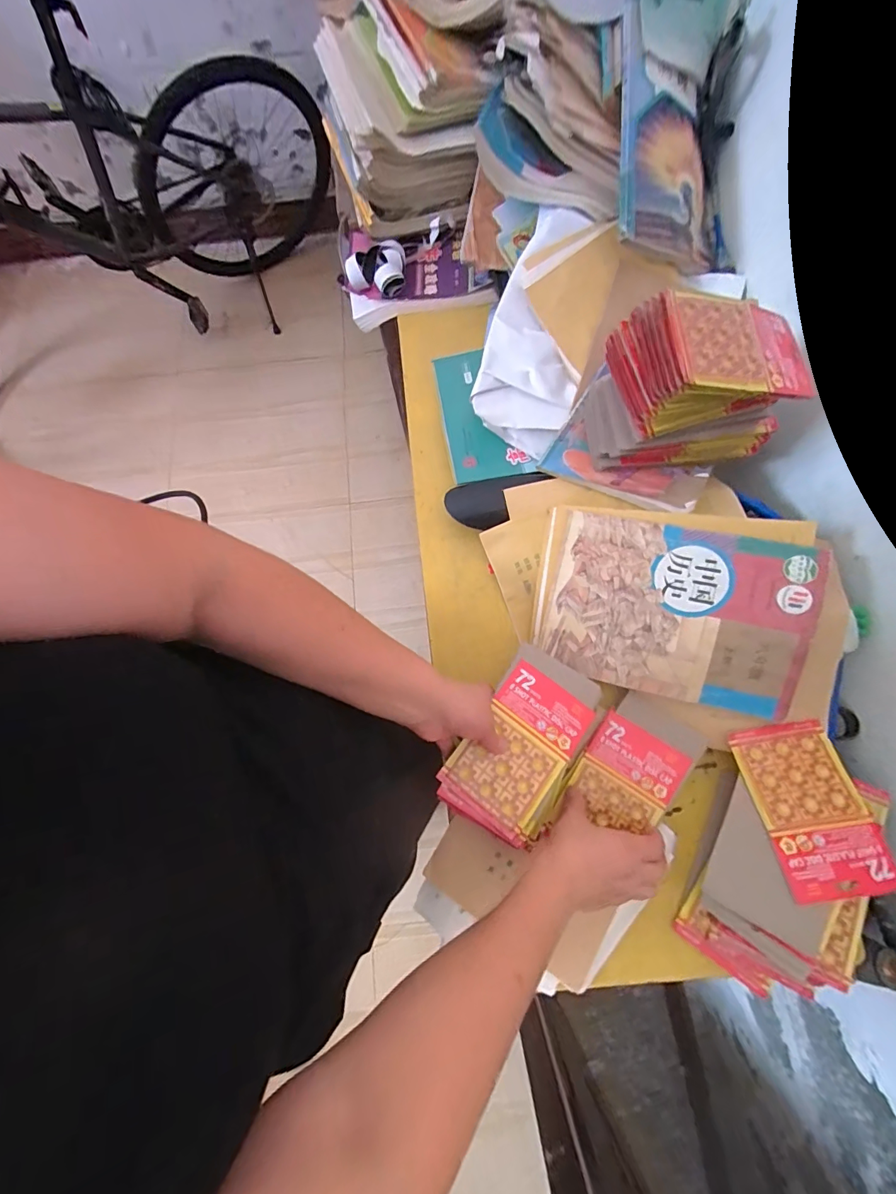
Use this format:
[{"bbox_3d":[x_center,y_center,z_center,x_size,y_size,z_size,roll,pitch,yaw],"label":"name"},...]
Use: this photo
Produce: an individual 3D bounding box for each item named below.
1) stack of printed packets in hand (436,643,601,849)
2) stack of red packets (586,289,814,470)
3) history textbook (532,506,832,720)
[{"bbox_3d":[0.081,0.153,0.472,0.114,0.037,0.183,30,77,9],"label":"stack of printed packets in hand"},{"bbox_3d":[0.260,-0.213,0.469,0.185,0.160,0.096,-9,74,-2],"label":"stack of red packets"},{"bbox_3d":[0.240,0.007,0.481,0.271,0.015,0.199,8,89,17],"label":"history textbook"}]

